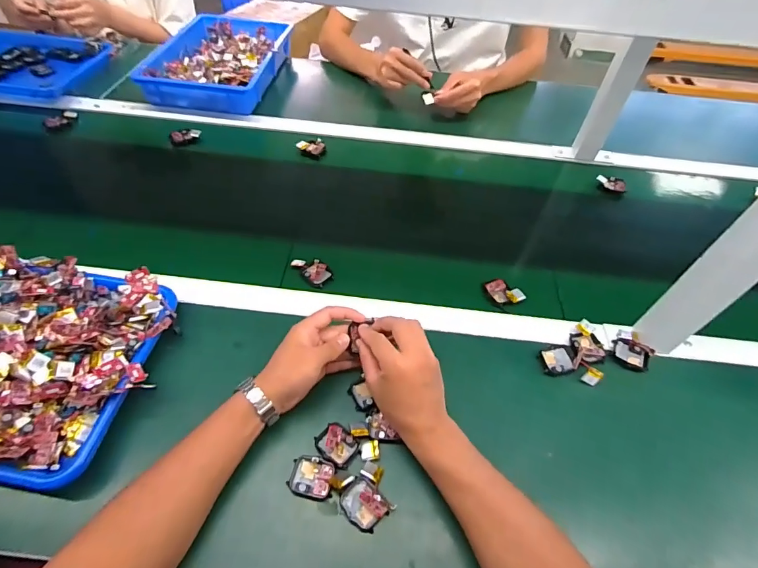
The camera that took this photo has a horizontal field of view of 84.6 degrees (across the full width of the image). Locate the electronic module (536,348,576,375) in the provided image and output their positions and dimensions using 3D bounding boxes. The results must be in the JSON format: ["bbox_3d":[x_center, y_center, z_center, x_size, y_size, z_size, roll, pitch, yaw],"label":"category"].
[{"bbox_3d":[0.234,0.100,0.546,0.043,0.009,0.036,-8,53,-9],"label":"electronic module"}]

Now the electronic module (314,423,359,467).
[{"bbox_3d":[-0.047,0.177,0.461,0.044,0.012,0.034,30,56,19],"label":"electronic module"}]

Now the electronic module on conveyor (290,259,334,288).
[{"bbox_3d":[-0.098,-0.021,0.619,0.062,0.011,0.036,38,59,24],"label":"electronic module on conveyor"}]

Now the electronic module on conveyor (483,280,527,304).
[{"bbox_3d":[0.183,0.012,0.611,0.034,0.012,0.055,-32,60,-25],"label":"electronic module on conveyor"}]

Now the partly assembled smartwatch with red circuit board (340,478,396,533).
[{"bbox_3d":[-0.015,0.227,0.429,0.048,0.017,0.038,37,59,24],"label":"partly assembled smartwatch with red circuit board"}]

